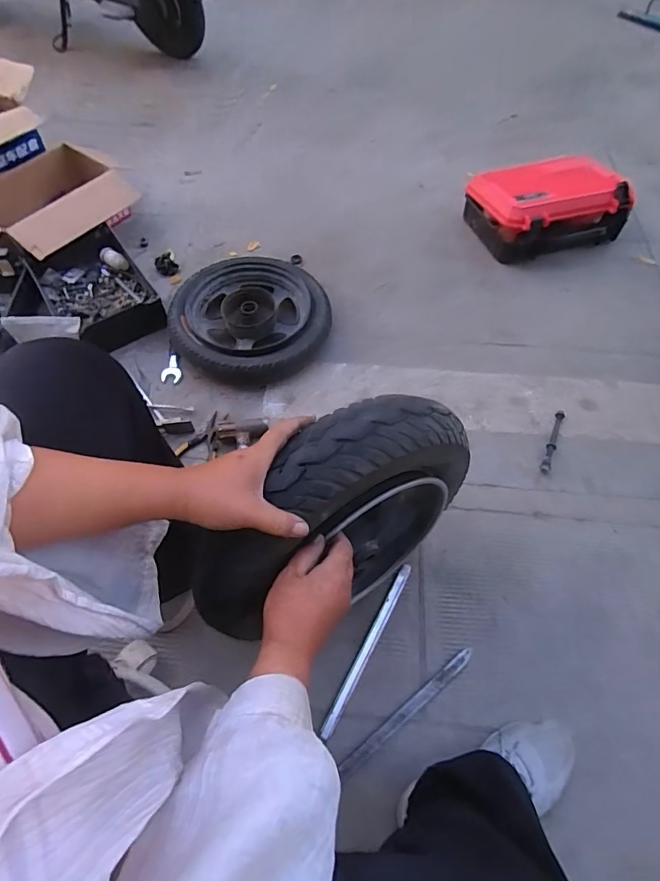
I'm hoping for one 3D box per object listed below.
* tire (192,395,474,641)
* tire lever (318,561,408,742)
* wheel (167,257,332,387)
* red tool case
[{"bbox_3d":[0.007,0.102,0.555,0.348,0.308,0.100,-31,62,-18],"label":"tire"},{"bbox_3d":[0.060,0.309,0.701,0.017,0.016,0.272,26,61,16],"label":"tire lever"},{"bbox_3d":[-0.176,-0.265,1.017,0.330,0.077,0.313,0,57,0],"label":"wheel"},{"bbox_3d":[0.553,-0.604,1.180,0.357,0.129,0.265,-13,58,-8],"label":"red tool case"}]

